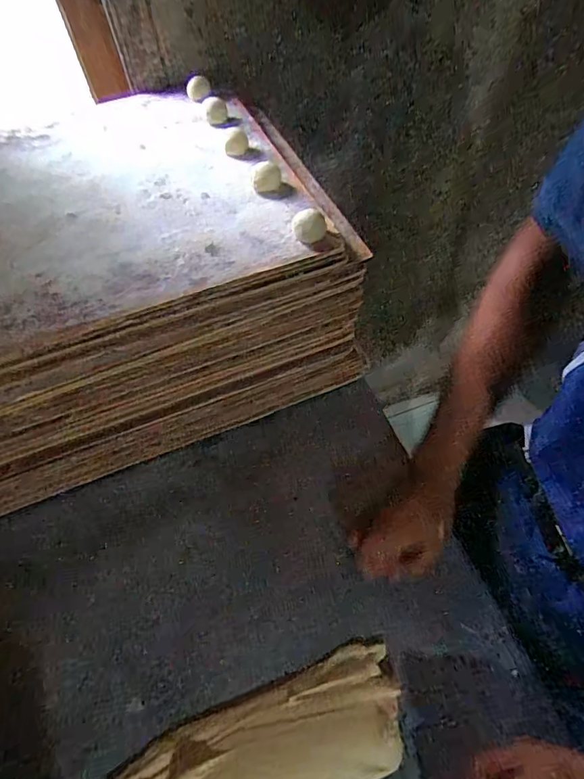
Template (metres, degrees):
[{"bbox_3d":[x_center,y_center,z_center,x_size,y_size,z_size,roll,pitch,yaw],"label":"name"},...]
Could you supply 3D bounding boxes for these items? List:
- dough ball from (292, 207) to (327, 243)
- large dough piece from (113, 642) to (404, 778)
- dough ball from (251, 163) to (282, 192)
[{"bbox_3d":[0.016,-0.155,0.421,0.030,0.022,0.030,-3,56,2],"label":"dough ball"},{"bbox_3d":[-0.052,0.321,0.359,0.309,0.018,0.102,-21,59,-9],"label":"large dough piece"},{"bbox_3d":[-0.027,-0.223,0.472,0.030,0.018,0.028,-2,56,3],"label":"dough ball"}]

